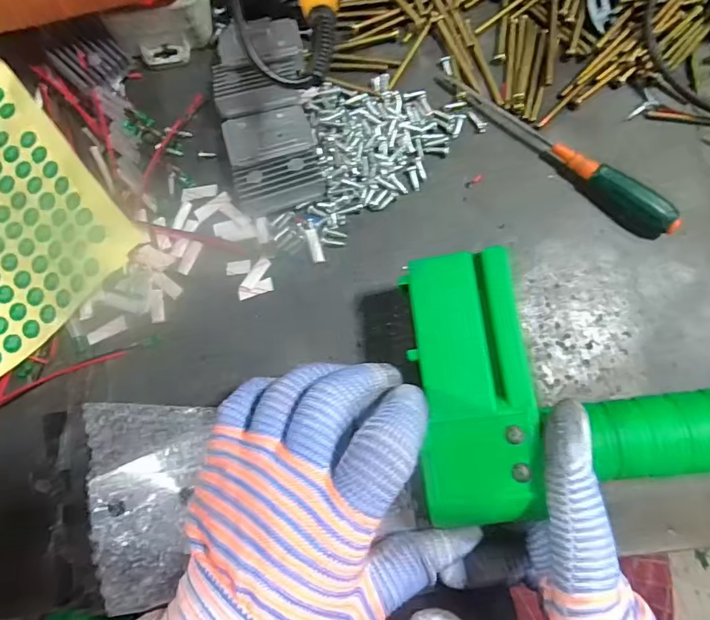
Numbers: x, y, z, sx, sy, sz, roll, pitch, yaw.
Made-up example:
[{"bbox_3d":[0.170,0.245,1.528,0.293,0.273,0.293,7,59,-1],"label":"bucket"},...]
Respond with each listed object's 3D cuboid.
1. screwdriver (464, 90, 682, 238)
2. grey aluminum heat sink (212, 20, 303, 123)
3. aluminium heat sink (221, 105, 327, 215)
[{"bbox_3d":[0.118,-0.084,0.268,0.130,0.017,0.016,42,82,6],"label":"screwdriver"},{"bbox_3d":[-0.053,-0.136,0.274,0.049,0.014,0.054,-8,80,-2],"label":"grey aluminum heat sink"},{"bbox_3d":[-0.043,-0.082,0.266,0.047,0.014,0.058,-14,81,-3],"label":"aluminium heat sink"}]

